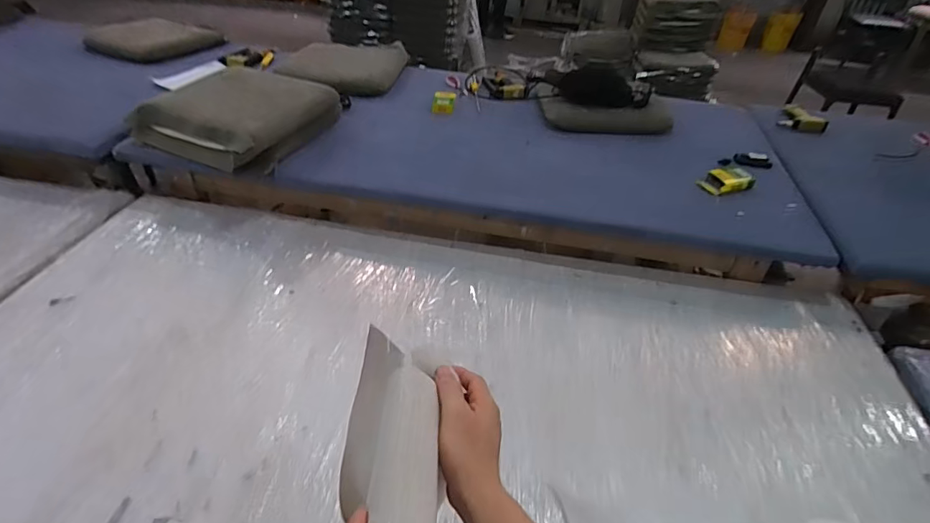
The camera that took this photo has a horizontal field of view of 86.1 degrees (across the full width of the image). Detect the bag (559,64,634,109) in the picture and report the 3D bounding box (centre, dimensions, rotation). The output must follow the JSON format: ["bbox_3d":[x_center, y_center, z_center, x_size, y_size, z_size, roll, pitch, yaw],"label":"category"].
[{"bbox_3d":[0.448,-0.600,1.702,0.258,0.110,0.083,13,40,11],"label":"bag"}]

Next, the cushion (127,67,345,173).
[{"bbox_3d":[-0.661,-0.465,1.483,0.433,0.130,0.442,21,42,20],"label":"cushion"}]

